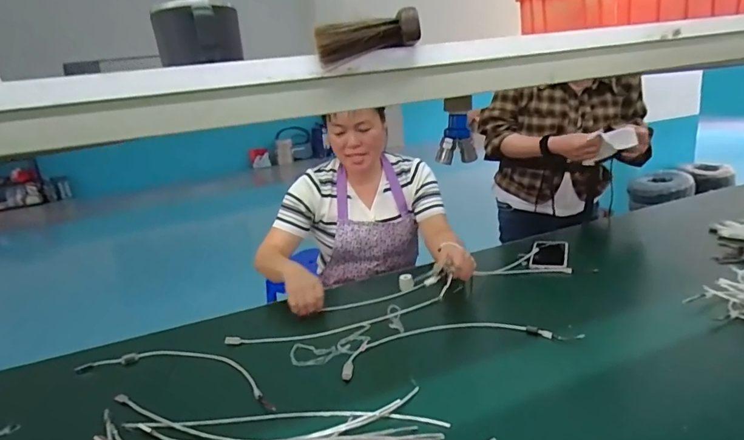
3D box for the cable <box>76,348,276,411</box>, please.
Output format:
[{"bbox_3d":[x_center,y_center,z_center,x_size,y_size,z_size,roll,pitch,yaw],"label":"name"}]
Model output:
[{"bbox_3d":[-0.338,0.268,0.833,0.469,0.017,0.116,0,18,22],"label":"cable"}]

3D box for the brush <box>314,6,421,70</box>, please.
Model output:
[{"bbox_3d":[-0.003,-0.147,0.369,0.084,0.033,0.022,-11,17,-14],"label":"brush"}]

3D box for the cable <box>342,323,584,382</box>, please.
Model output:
[{"bbox_3d":[0.149,0.216,0.818,0.409,0.026,0.113,-8,16,-4],"label":"cable"}]

